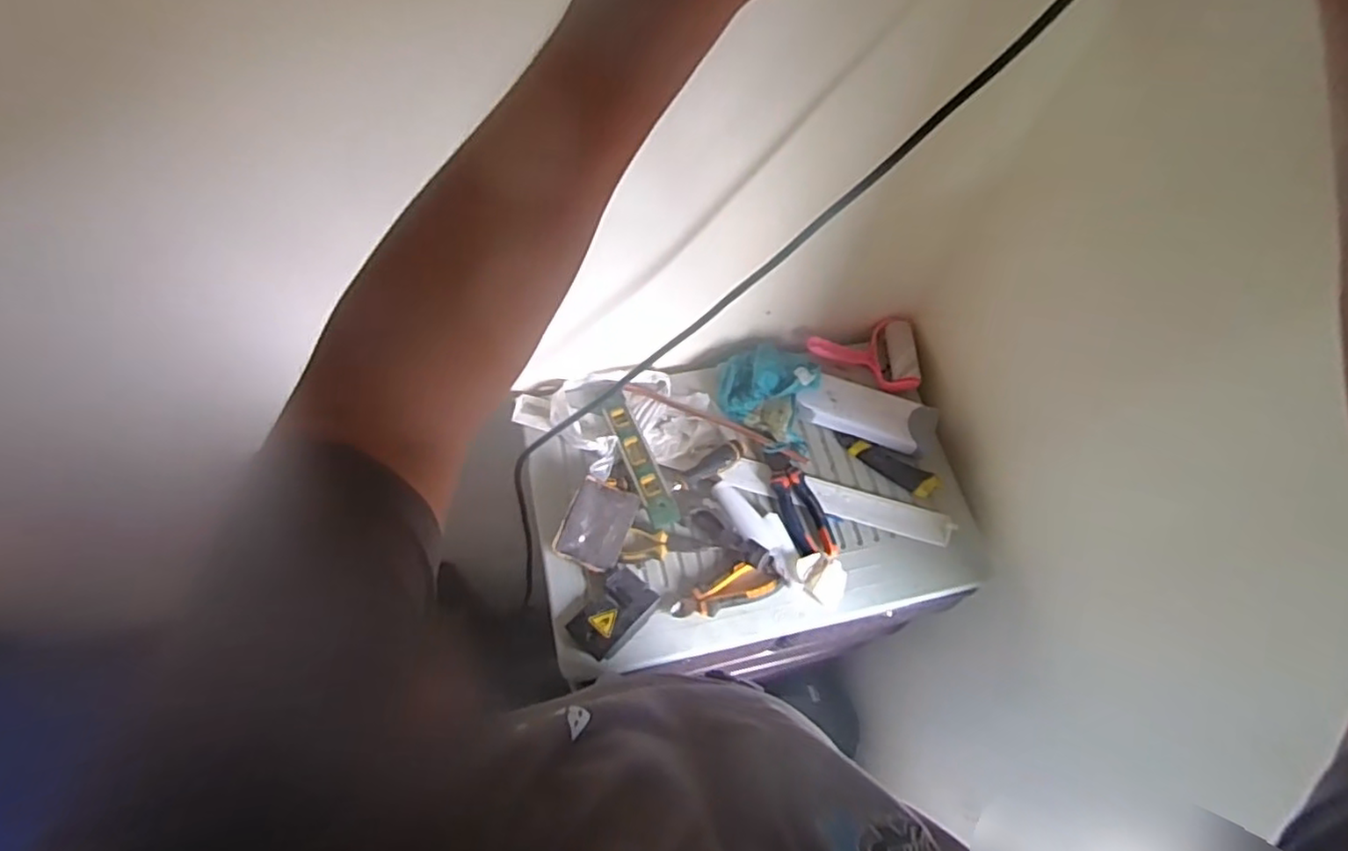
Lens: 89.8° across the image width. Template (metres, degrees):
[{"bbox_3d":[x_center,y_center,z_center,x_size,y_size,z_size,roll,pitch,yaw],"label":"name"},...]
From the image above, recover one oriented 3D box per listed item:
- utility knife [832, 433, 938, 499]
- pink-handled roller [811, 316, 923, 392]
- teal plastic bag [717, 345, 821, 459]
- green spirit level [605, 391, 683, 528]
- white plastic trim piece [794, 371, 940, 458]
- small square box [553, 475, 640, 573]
[{"bbox_3d":[0.299,0.055,0.964,0.151,0.027,0.033,31,66,11],"label":"utility knife"},{"bbox_3d":[0.291,-0.099,1.015,0.168,0.056,0.121,-10,65,-9],"label":"pink-handled roller"},{"bbox_3d":[0.133,-0.042,0.972,0.144,0.065,0.151,15,64,3],"label":"teal plastic bag"},{"bbox_3d":[-0.049,0.046,0.938,0.039,0.021,0.204,-21,67,-13],"label":"green spirit level"},{"bbox_3d":[0.274,-0.017,0.958,0.196,0.043,0.068,17,64,4],"label":"white plastic trim piece"},{"bbox_3d":[-0.100,0.130,0.886,0.079,0.027,0.111,19,64,5],"label":"small square box"}]

